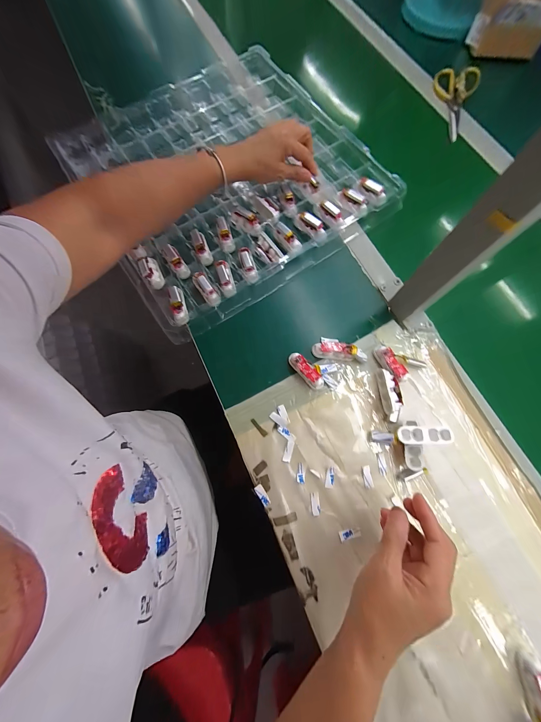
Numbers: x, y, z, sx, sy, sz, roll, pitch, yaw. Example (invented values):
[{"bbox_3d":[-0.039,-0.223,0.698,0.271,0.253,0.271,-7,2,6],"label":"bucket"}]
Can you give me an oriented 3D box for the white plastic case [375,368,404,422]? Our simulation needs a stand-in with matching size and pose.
[{"bbox_3d":[0.167,0.047,0.343,0.022,0.023,0.069,-3,75,-1],"label":"white plastic case"}]

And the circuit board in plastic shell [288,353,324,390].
[{"bbox_3d":[0.051,0.014,0.354,0.019,0.019,0.061,-39,78,-10],"label":"circuit board in plastic shell"}]

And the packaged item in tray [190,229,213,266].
[{"bbox_3d":[-0.113,-0.183,0.400,0.023,0.017,0.055,-21,97,-6],"label":"packaged item in tray"}]

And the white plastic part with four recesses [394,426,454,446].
[{"bbox_3d":[0.188,0.091,0.301,0.064,0.009,0.021,1,75,0],"label":"white plastic part with four recesses"}]

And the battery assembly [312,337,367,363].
[{"bbox_3d":[0.102,-0.017,0.361,0.077,0.020,0.028,11,75,3],"label":"battery assembly"}]

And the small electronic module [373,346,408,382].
[{"bbox_3d":[0.173,0.005,0.355,0.022,0.019,0.058,-25,76,-7],"label":"small electronic module"}]

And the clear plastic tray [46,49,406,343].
[{"bbox_3d":[-0.081,-0.342,0.451,0.478,0.040,0.481,-34,77,-9],"label":"clear plastic tray"}]

